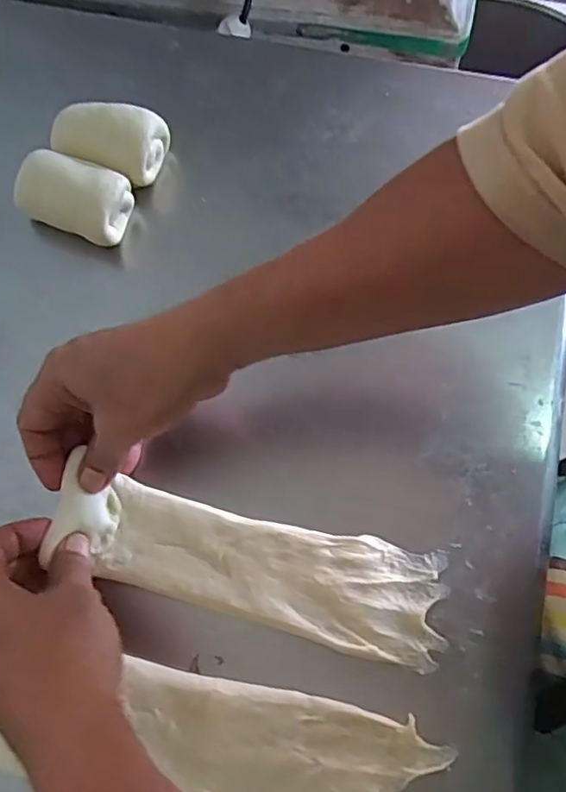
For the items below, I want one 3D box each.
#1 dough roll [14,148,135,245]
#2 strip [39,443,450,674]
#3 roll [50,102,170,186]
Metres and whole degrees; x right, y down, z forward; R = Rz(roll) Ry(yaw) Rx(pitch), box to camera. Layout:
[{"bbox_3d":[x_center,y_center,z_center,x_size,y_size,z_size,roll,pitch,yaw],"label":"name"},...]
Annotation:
[{"bbox_3d":[-0.159,-0.152,0.461,0.086,0.051,0.050,21,72,10],"label":"dough roll"},{"bbox_3d":[-0.023,0.100,0.368,0.242,0.016,0.065,15,71,3],"label":"strip"},{"bbox_3d":[-0.137,-0.196,0.475,0.080,0.049,0.053,13,70,8],"label":"roll"}]

